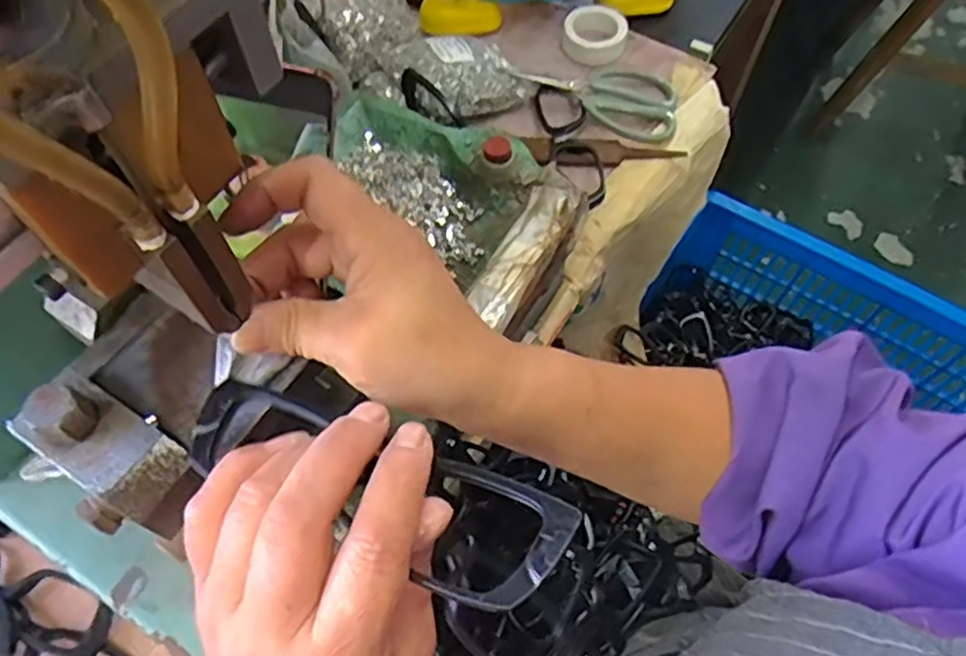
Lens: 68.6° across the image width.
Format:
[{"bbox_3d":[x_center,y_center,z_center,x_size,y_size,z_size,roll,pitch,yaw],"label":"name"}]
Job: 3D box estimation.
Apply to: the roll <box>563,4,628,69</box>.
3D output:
[{"bbox_3d":[0.098,-0.256,0.620,0.054,0.026,0.054,0,61,0],"label":"roll"}]

